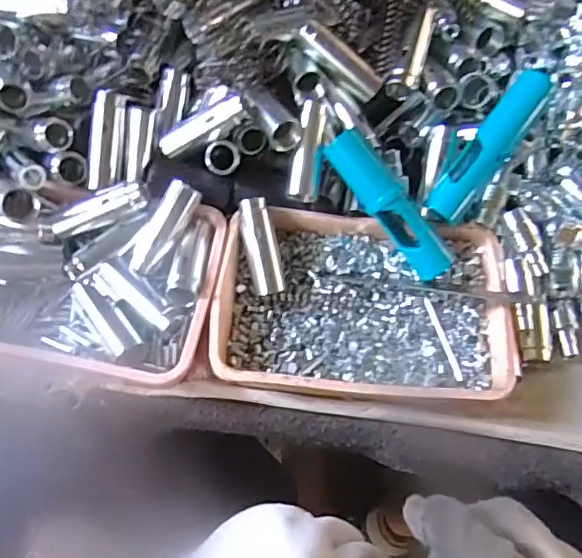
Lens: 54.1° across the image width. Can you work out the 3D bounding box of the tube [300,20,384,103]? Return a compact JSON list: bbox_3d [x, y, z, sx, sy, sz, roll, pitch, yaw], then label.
[{"bbox_3d":[0.037,-0.160,0.418,0.069,0.018,0.014,40,65,-10],"label":"tube"}]

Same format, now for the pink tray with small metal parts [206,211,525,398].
[{"bbox_3d":[0.051,0.018,0.406,0.202,0.031,0.132,6,62,1],"label":"pink tray with small metal parts"}]

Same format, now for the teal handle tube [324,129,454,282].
[{"bbox_3d":[0.070,-0.052,0.405,0.024,0.023,0.120,-39,92,-20],"label":"teal handle tube"}]

